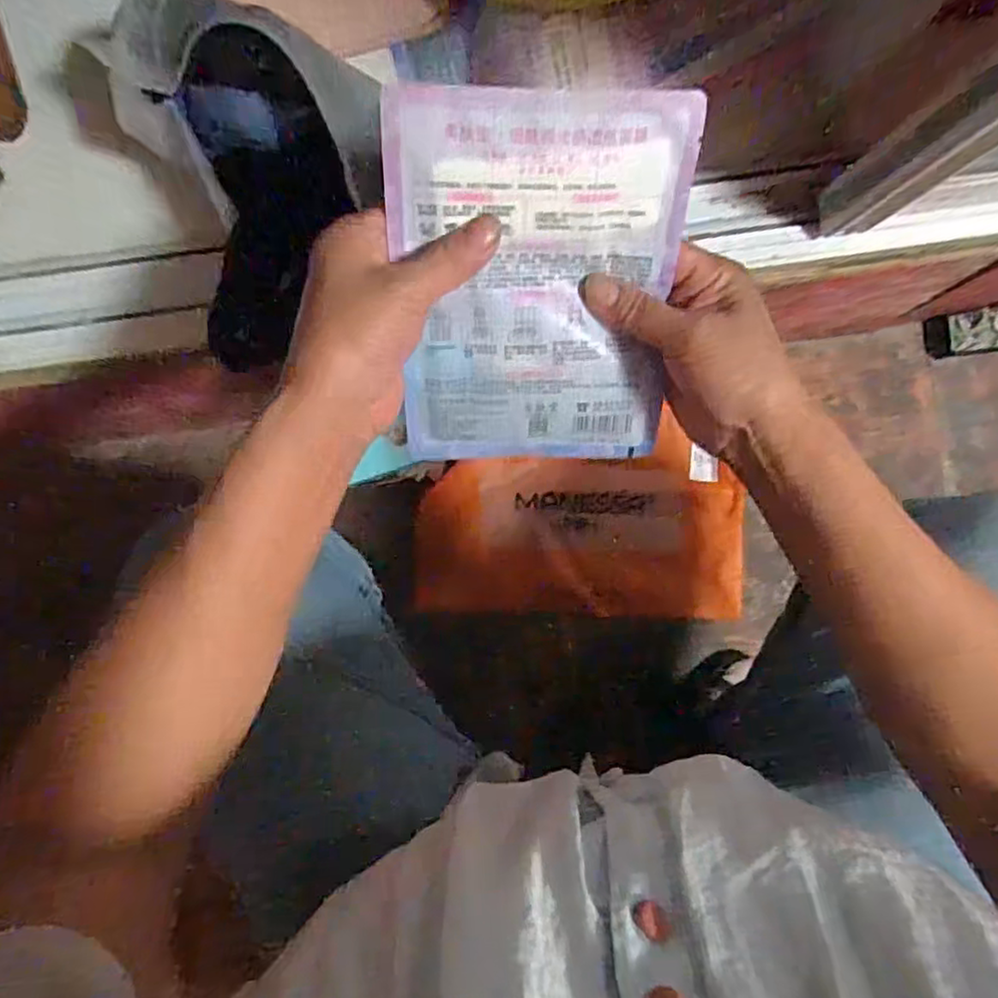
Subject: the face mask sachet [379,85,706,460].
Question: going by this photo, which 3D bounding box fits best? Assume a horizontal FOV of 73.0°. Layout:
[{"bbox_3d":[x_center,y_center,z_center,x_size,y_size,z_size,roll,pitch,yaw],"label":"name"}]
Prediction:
[{"bbox_3d":[0.018,-0.094,0.320,0.130,0.013,0.170,-2,124,-4],"label":"face mask sachet"}]

